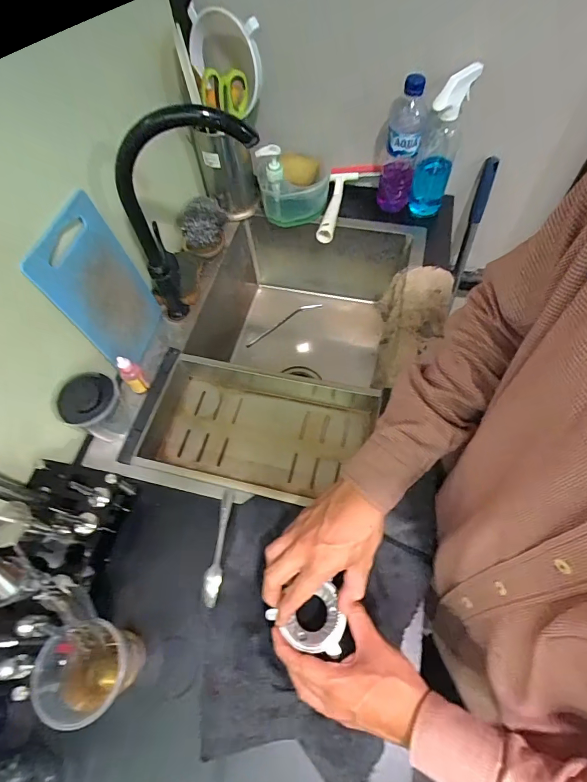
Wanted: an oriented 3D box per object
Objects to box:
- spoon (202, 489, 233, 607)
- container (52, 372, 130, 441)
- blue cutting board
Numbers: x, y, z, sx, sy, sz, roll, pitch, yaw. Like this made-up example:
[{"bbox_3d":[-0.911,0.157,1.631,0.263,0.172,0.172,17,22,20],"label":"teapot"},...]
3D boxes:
[{"bbox_3d":[-0.096,0.203,0.523,0.025,0.015,0.141,7,62,8],"label":"spoon"},{"bbox_3d":[-0.272,0.031,0.563,0.078,0.108,0.077,-2,61,3],"label":"container"},{"bbox_3d":[-0.265,-0.142,0.562,0.016,0.221,0.142,7,61,16],"label":"blue cutting board"}]

